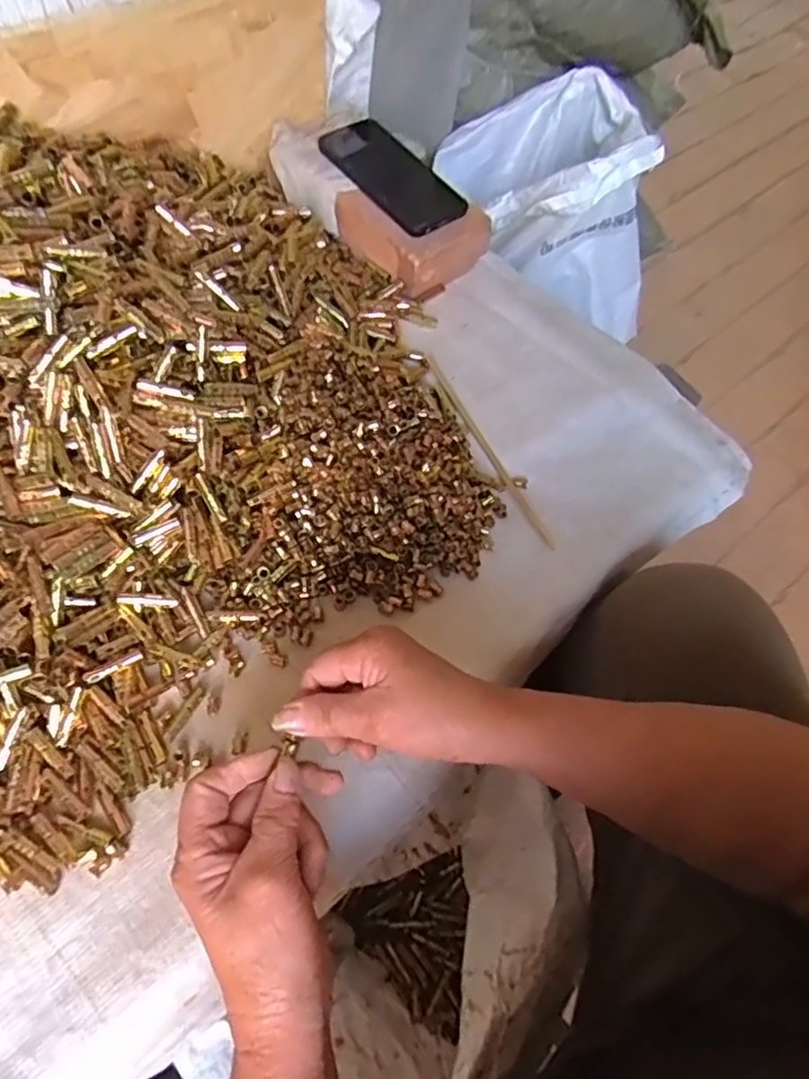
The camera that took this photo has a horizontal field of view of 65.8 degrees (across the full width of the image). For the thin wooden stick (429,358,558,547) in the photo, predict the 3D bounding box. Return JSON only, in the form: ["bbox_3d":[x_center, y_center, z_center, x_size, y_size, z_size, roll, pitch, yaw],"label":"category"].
[{"bbox_3d":[0.075,-0.086,0.568,0.010,0.006,0.225,-23,66,-15],"label":"thin wooden stick"}]

